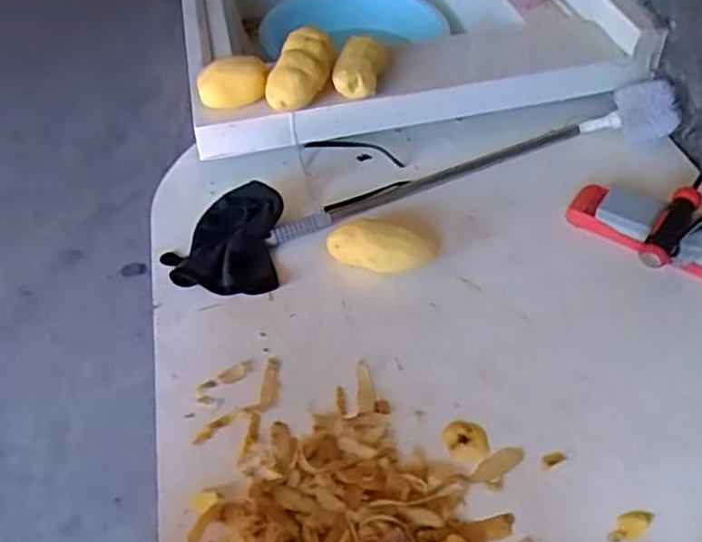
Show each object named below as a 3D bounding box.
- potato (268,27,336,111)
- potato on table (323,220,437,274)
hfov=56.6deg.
[{"bbox_3d":[-0.062,-0.251,0.816,0.067,0.052,0.101,9,50,12],"label":"potato"},{"bbox_3d":[0.036,-0.028,0.747,0.126,0.038,0.057,-3,48,1],"label":"potato on table"}]

